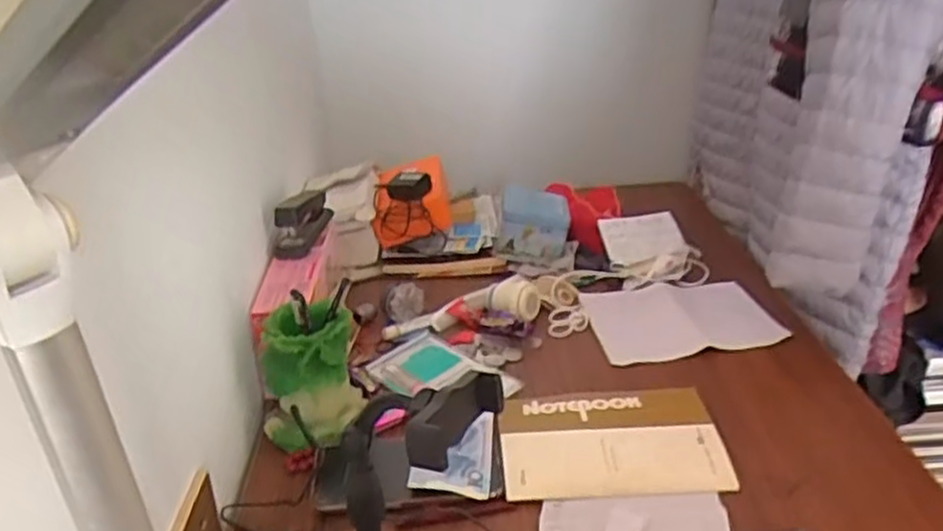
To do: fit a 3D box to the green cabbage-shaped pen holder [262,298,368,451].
[{"bbox_3d":[-0.152,0.093,0.725,0.095,0.130,0.079,-10,27,-14],"label":"green cabbage-shaped pen holder"}]

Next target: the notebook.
[{"bbox_3d":[0.129,0.158,0.720,0.200,0.011,0.141,-3,27,-1],"label":"notebook"}]

